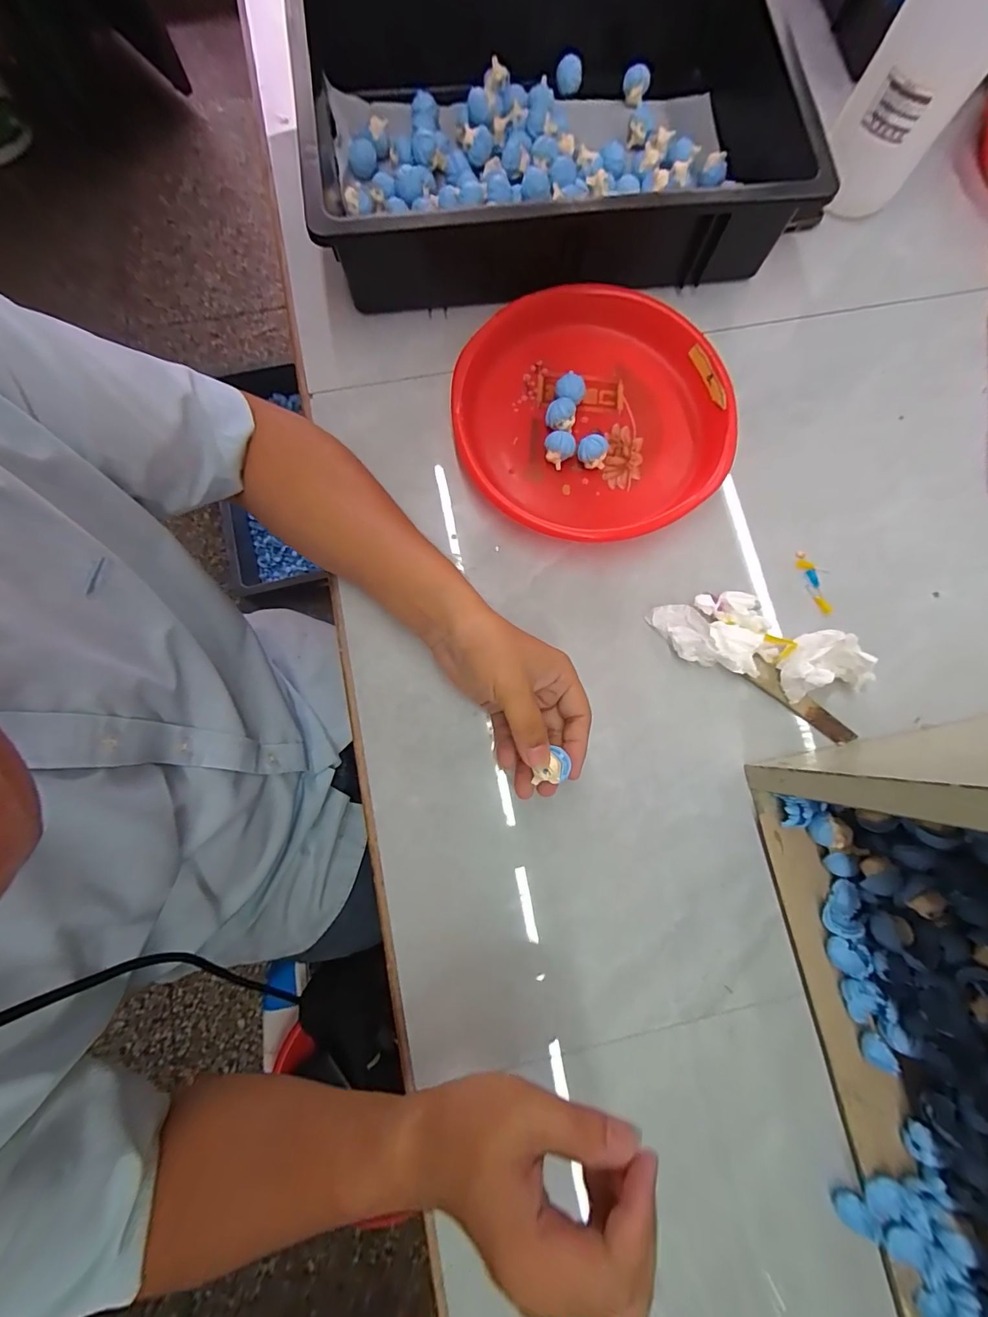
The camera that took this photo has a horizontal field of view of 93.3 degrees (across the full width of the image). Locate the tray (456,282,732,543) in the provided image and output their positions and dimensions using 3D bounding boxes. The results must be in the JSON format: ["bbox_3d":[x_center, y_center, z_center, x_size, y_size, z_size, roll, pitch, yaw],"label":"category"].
[{"bbox_3d":[0.091,-0.226,0.437,0.249,0.035,0.246,-27,81,-6],"label":"tray"}]

